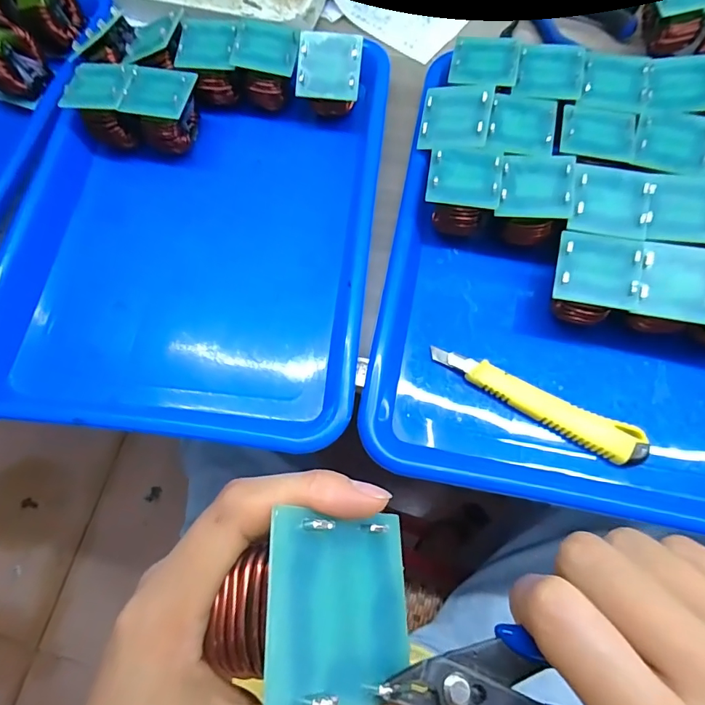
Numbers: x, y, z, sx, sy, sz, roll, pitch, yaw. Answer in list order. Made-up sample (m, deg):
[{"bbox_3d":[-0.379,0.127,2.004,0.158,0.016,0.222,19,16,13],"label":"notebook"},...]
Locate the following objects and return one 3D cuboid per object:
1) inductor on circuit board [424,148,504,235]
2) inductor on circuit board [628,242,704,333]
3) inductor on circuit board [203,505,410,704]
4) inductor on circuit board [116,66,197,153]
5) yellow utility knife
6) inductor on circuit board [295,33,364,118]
[{"bbox_3d":[0.074,-0.108,0.308,0.046,0.044,0.043,8,72,5],"label":"inductor on circuit board"},{"bbox_3d":[0.191,-0.037,0.274,0.046,0.038,0.046,12,72,6],"label":"inductor on circuit board"},{"bbox_3d":[-0.012,0.069,0.122,0.051,0.030,0.044,20,56,-36],"label":"inductor on circuit board"},{"bbox_3d":[-0.142,-0.185,0.340,0.050,0.040,0.045,11,72,6],"label":"inductor on circuit board"},{"bbox_3d":[0.113,0.029,0.276,0.134,0.009,0.022,29,75,11],"label":"yellow utility knife"},{"bbox_3d":[-0.017,-0.216,0.346,0.050,0.042,0.051,5,100,3],"label":"inductor on circuit board"}]

